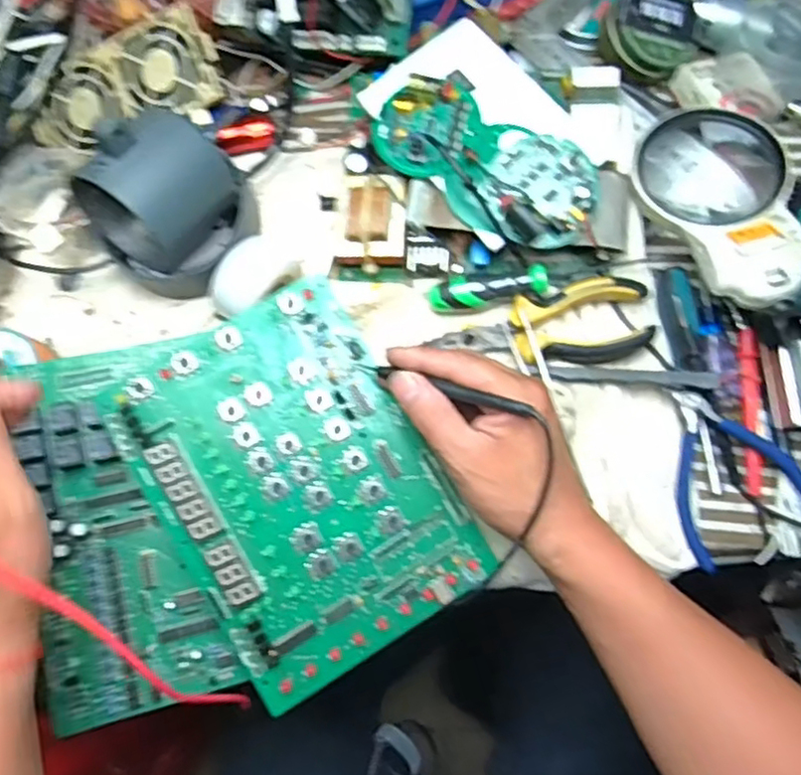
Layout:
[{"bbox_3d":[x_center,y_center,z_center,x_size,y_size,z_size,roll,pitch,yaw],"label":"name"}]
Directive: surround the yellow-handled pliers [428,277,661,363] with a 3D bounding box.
[{"bbox_3d":[0.092,-0.038,0.438,0.136,0.026,0.051,-9,80,10],"label":"yellow-handled pliers"}]

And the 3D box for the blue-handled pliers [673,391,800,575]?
[{"bbox_3d":[0.202,0.051,0.413,0.081,0.015,0.106,-24,76,-2],"label":"blue-handled pliers"}]

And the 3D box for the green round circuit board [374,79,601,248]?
[{"bbox_3d":[0.056,-0.147,0.439,0.151,0.032,0.070,33,81,11],"label":"green round circuit board"}]

